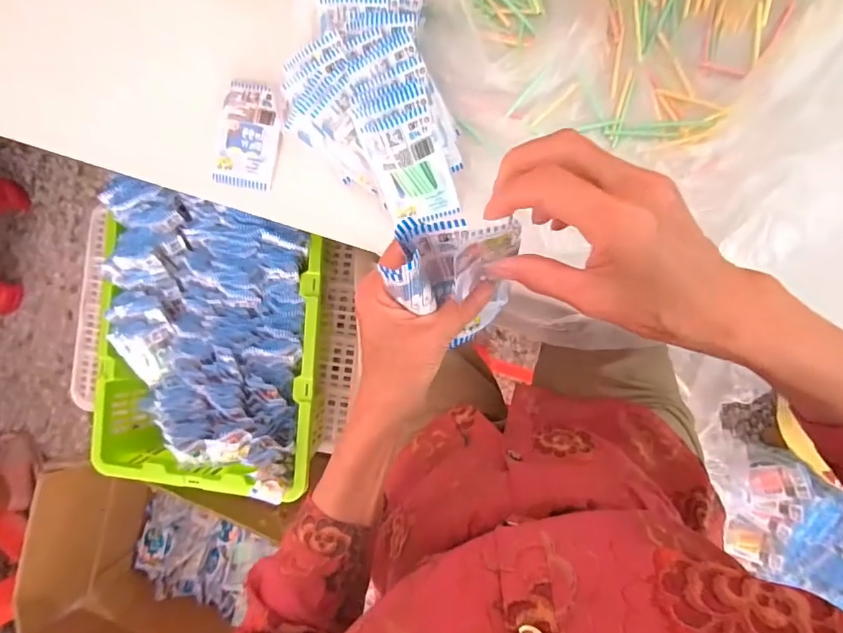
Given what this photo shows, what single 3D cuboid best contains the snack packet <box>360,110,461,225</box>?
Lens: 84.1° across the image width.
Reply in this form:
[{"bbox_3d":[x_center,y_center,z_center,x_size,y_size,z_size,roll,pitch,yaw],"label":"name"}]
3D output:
[{"bbox_3d":[-0.009,-0.132,0.425,0.063,0.014,0.097,-11,129,12],"label":"snack packet"}]

